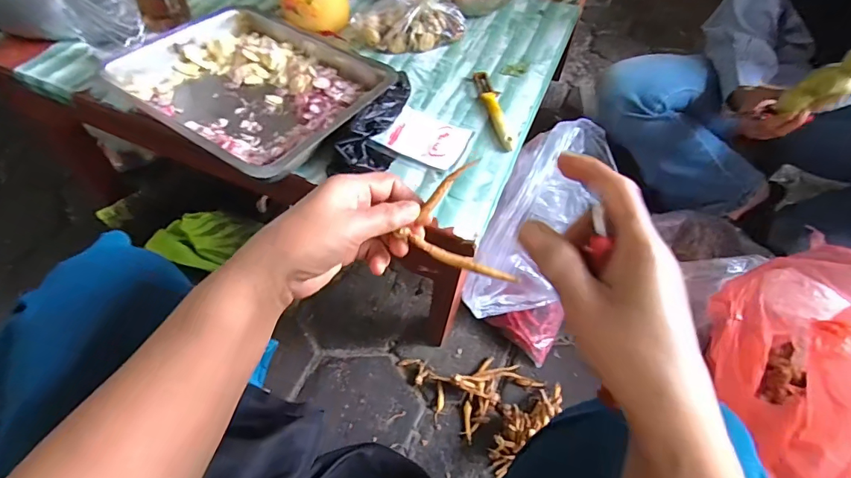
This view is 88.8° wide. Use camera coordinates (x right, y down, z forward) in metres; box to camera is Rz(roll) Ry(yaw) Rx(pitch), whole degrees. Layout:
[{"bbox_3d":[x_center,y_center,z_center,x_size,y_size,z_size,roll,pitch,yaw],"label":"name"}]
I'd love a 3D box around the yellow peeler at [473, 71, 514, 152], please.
[{"bbox_3d":[0.103,-0.195,0.648,0.024,0.013,0.166,-7,55,-9],"label":"yellow peeler"}]

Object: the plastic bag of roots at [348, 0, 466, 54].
[{"bbox_3d":[-0.027,-0.374,0.717,0.186,0.098,0.074,-17,58,-15],"label":"plastic bag of roots"}]

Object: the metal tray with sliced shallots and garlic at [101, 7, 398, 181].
[{"bbox_3d":[-0.234,-0.218,0.613,0.339,0.055,0.269,29,58,16],"label":"metal tray with sliced shallots and garlic"}]

